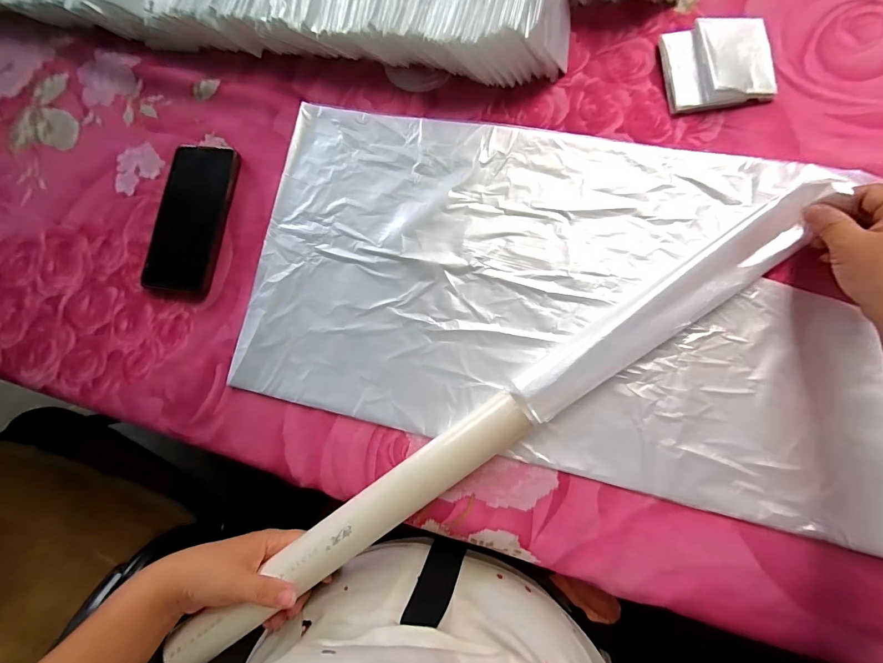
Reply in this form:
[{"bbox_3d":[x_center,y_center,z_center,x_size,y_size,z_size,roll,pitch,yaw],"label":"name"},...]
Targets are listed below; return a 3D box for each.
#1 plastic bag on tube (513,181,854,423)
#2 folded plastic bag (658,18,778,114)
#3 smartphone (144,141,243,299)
[{"bbox_3d":[0.185,-0.023,0.315,0.285,0.041,0.053,-35,80,-1],"label":"plastic bag on tube"},{"bbox_3d":[0.253,-0.247,0.349,0.088,0.013,0.082,-5,80,6],"label":"folded plastic bag"},{"bbox_3d":[-0.266,-0.121,0.403,0.079,0.009,0.159,7,81,8],"label":"smartphone"}]

